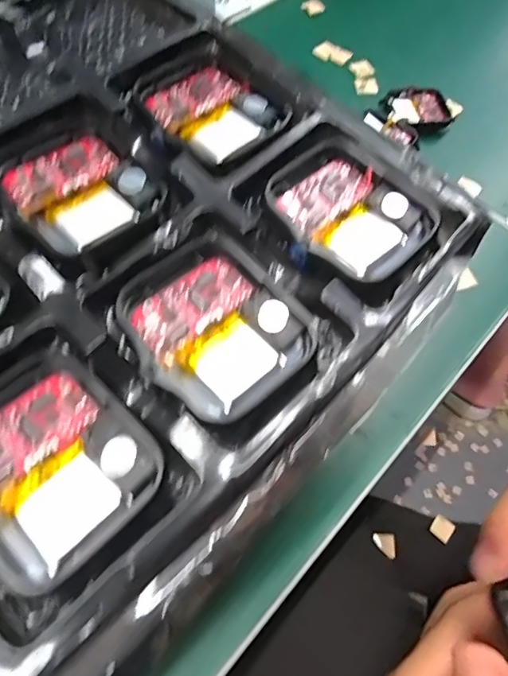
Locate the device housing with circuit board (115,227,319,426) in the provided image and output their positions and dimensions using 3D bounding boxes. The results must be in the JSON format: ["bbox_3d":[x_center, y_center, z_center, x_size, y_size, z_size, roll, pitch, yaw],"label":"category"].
[{"bbox_3d":[-0.010,-0.003,0.118,0.038,0.010,0.042,-39,70,-22],"label":"device housing with circuit board"}]

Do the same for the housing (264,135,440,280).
[{"bbox_3d":[0.026,-0.036,0.135,0.035,0.009,0.043,-37,70,-21],"label":"housing"}]

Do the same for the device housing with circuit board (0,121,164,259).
[{"bbox_3d":[-0.049,-0.042,0.134,0.036,0.006,0.040,-33,68,-20],"label":"device housing with circuit board"}]

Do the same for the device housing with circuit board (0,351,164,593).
[{"bbox_3d":[-0.044,0.025,0.101,0.037,0.005,0.043,-40,71,-22],"label":"device housing with circuit board"}]

